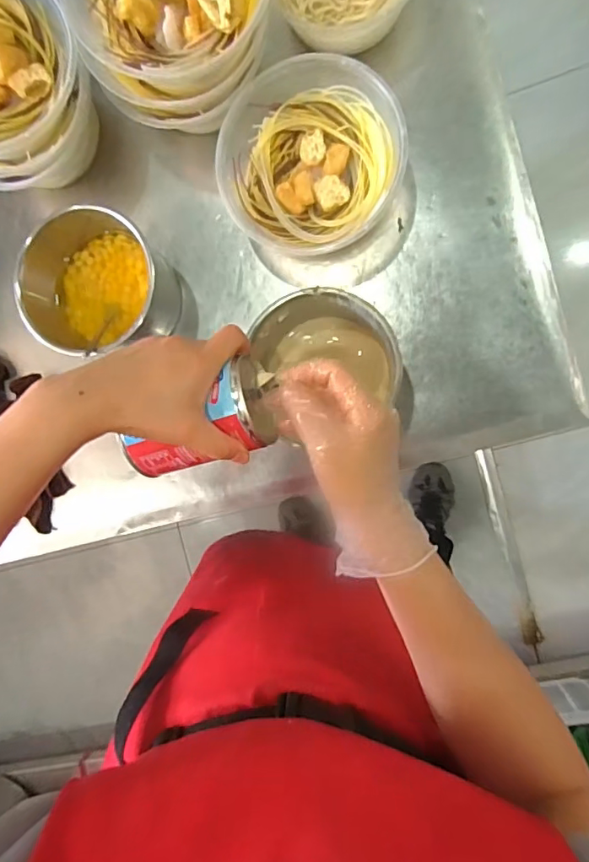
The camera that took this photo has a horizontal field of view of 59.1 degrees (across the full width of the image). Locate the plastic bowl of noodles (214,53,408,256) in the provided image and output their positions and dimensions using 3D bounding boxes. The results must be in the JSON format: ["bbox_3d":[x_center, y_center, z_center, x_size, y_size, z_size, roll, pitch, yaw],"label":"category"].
[{"bbox_3d":[0.018,-0.248,0.485,0.161,0.068,0.155,0,92,9],"label":"plastic bowl of noodles"}]

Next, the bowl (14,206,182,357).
[{"bbox_3d":[-0.190,-0.138,0.511,0.141,0.090,0.129,0,92,9],"label":"bowl"}]

